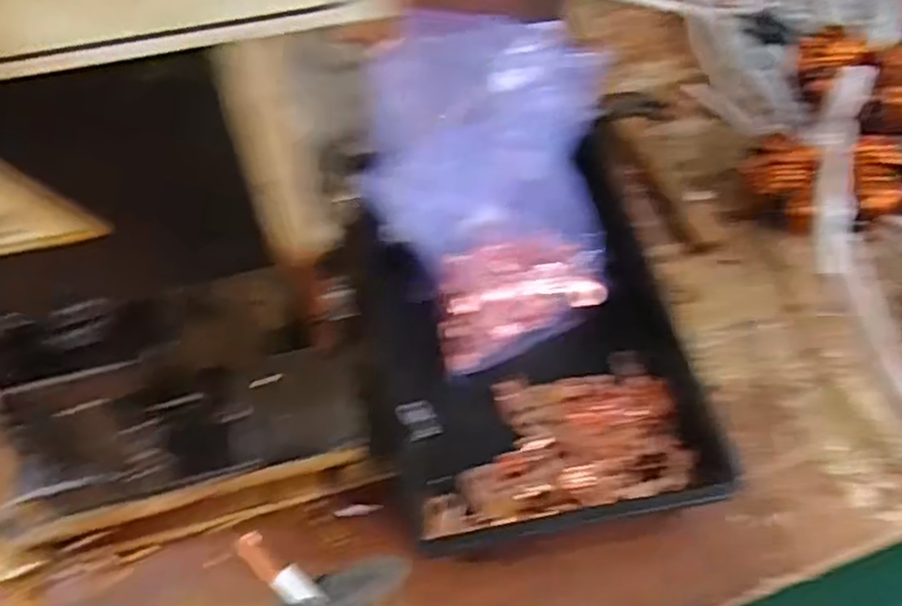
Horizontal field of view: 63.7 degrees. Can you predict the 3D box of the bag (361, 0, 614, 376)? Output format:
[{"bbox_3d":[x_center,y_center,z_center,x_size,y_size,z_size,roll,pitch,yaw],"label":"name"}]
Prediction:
[{"bbox_3d":[0.038,-0.090,0.633,0.207,0.085,0.267,-16,101,-14],"label":"bag"}]

